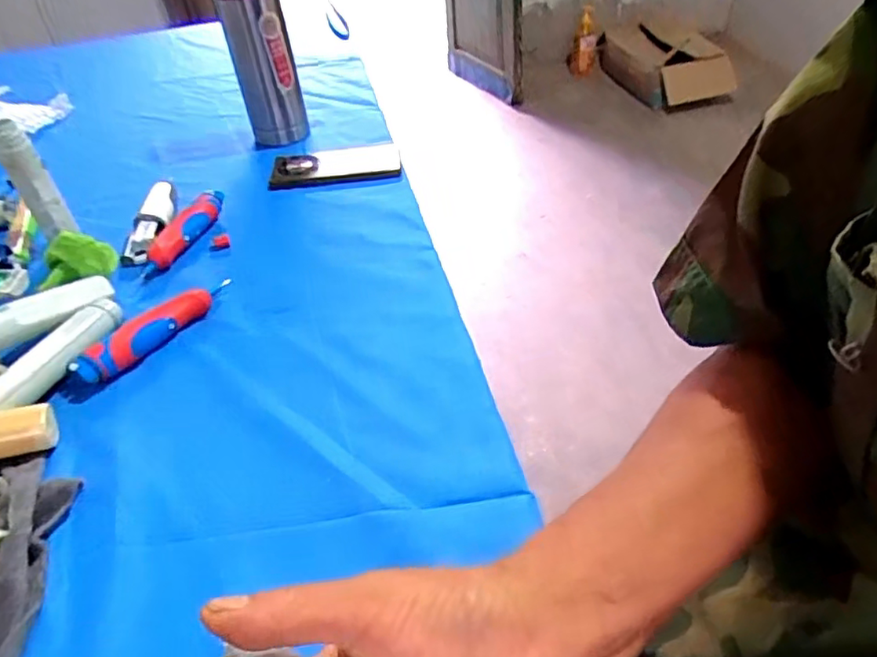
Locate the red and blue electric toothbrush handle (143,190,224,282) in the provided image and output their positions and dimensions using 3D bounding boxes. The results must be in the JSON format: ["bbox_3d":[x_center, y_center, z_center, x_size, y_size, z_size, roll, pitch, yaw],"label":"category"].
[{"bbox_3d":[-0.267,-0.106,0.633,0.032,0.028,0.140,10,44,15],"label":"red and blue electric toothbrush handle"}]

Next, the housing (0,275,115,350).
[{"bbox_3d":[-0.343,-0.012,0.502,0.033,0.030,0.136,18,33,22],"label":"housing"}]

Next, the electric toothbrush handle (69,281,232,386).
[{"bbox_3d":[-0.244,-0.005,0.521,0.028,0.032,0.149,25,50,28],"label":"electric toothbrush handle"}]

